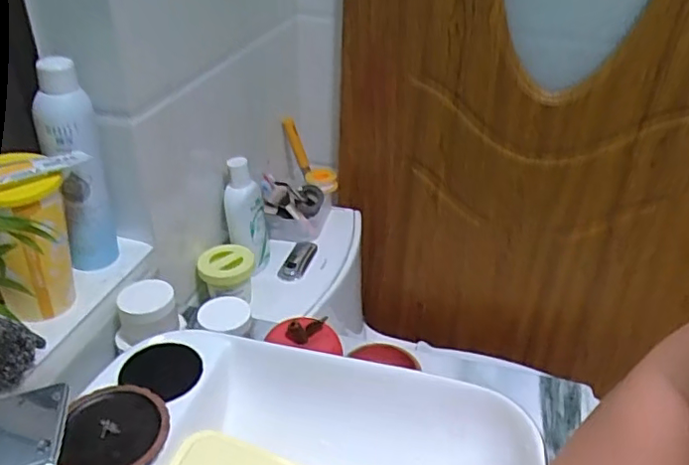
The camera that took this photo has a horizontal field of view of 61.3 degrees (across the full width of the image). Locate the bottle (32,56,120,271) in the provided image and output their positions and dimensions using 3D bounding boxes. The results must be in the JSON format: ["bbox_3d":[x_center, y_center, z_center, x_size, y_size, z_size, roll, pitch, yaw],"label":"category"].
[{"bbox_3d":[-0.285,-0.064,0.624,0.056,0.233,0.054,-10,34,-17],"label":"bottle"}]

